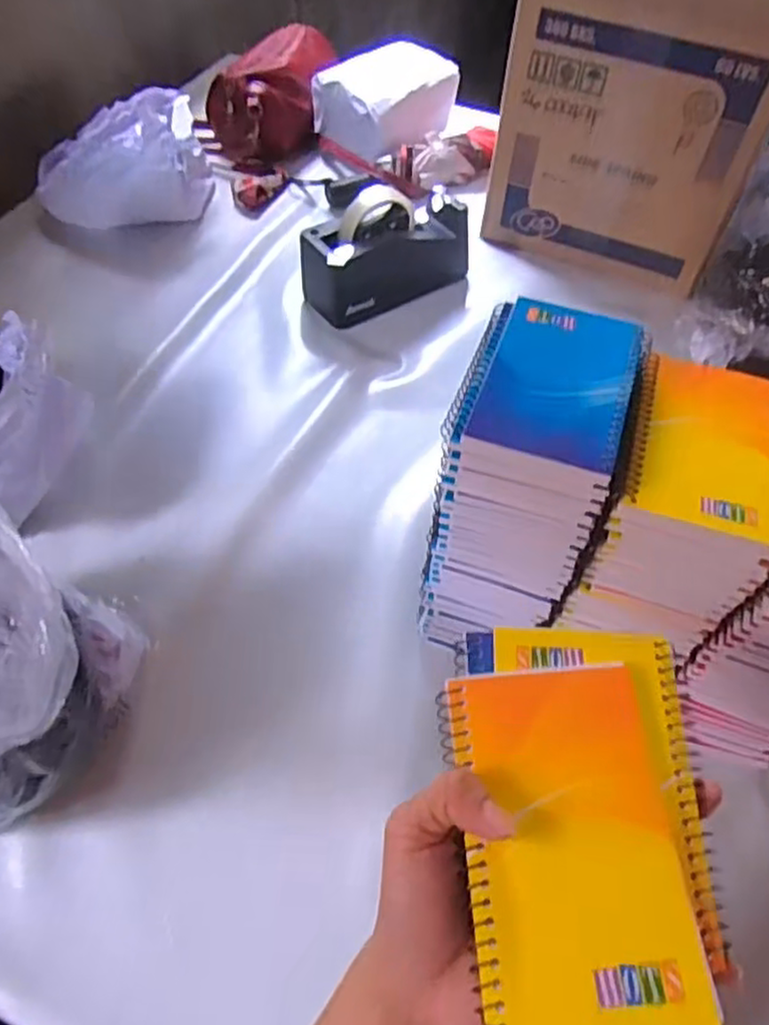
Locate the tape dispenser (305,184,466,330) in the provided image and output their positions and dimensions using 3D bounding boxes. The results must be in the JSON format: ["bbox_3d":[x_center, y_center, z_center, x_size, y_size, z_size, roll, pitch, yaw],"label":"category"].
[{"bbox_3d":[0.006,-0.311,0.818,0.199,0.099,0.076,-26,59,-19],"label":"tape dispenser"}]

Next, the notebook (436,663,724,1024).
[{"bbox_3d":[0.071,0.126,0.279,0.082,0.009,0.132,-2,54,-3],"label":"notebook"}]

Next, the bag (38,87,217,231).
[{"bbox_3d":[-0.337,-0.457,0.913,0.213,0.113,0.191,-10,55,-9],"label":"bag"}]

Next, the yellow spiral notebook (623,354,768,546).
[{"bbox_3d":[0.189,-0.042,0.412,0.079,0.011,0.119,16,55,10],"label":"yellow spiral notebook"}]

